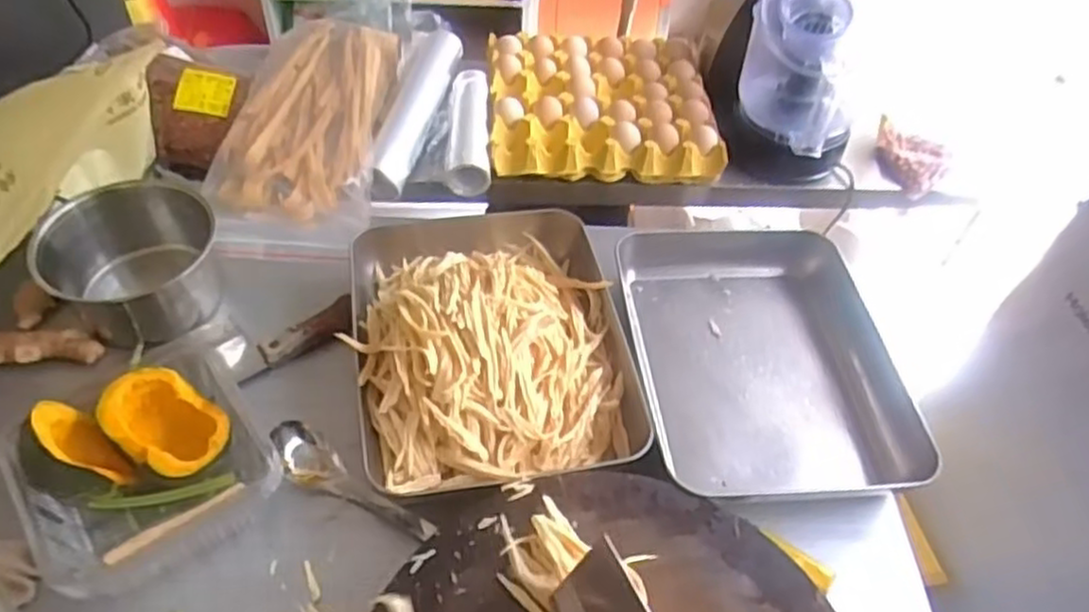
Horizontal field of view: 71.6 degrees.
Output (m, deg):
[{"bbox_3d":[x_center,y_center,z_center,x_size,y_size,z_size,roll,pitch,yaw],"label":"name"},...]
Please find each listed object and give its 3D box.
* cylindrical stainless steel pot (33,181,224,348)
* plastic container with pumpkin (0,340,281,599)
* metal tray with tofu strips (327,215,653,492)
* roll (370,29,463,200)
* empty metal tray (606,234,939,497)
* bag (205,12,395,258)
[{"bbox_3d":[-0.382,-0.041,0.709,0.124,0.111,0.132,2,50,-3],"label":"cylindrical stainless steel pot"},{"bbox_3d":[-0.312,0.110,0.582,0.165,0.078,0.176,-27,57,-24],"label":"plastic container with pumpkin"},{"bbox_3d":[-0.052,0.014,0.690,0.235,0.081,0.311,-7,51,-10],"label":"metal tray with tofu strips"},{"bbox_3d":[-0.160,-0.250,0.965,0.045,0.038,0.317,9,50,3],"label":"roll"},{"bbox_3d":[0.200,0.039,0.721,0.234,0.048,0.302,-2,50,-6],"label":"empty metal tray"},{"bbox_3d":[-0.281,-0.234,0.906,0.168,0.040,0.456,1,50,-4],"label":"bag"}]

